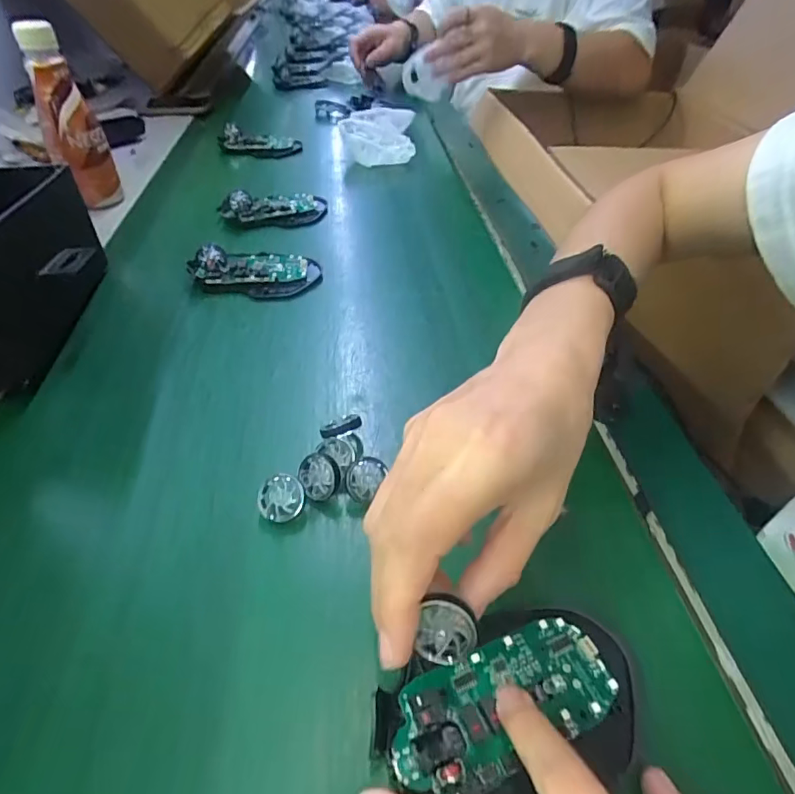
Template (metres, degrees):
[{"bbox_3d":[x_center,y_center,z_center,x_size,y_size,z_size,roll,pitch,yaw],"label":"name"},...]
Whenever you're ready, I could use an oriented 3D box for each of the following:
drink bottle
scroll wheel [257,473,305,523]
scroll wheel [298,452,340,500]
[{"bbox_3d":[-0.338,-0.281,0.513,0.053,0.163,0.049,-23,49,-23],"label":"drink bottle"},{"bbox_3d":[-0.065,0.056,0.276,0.025,0.004,0.026,0,75,2],"label":"scroll wheel"},{"bbox_3d":[-0.044,0.044,0.279,0.022,0.009,0.026,-26,81,12],"label":"scroll wheel"}]

